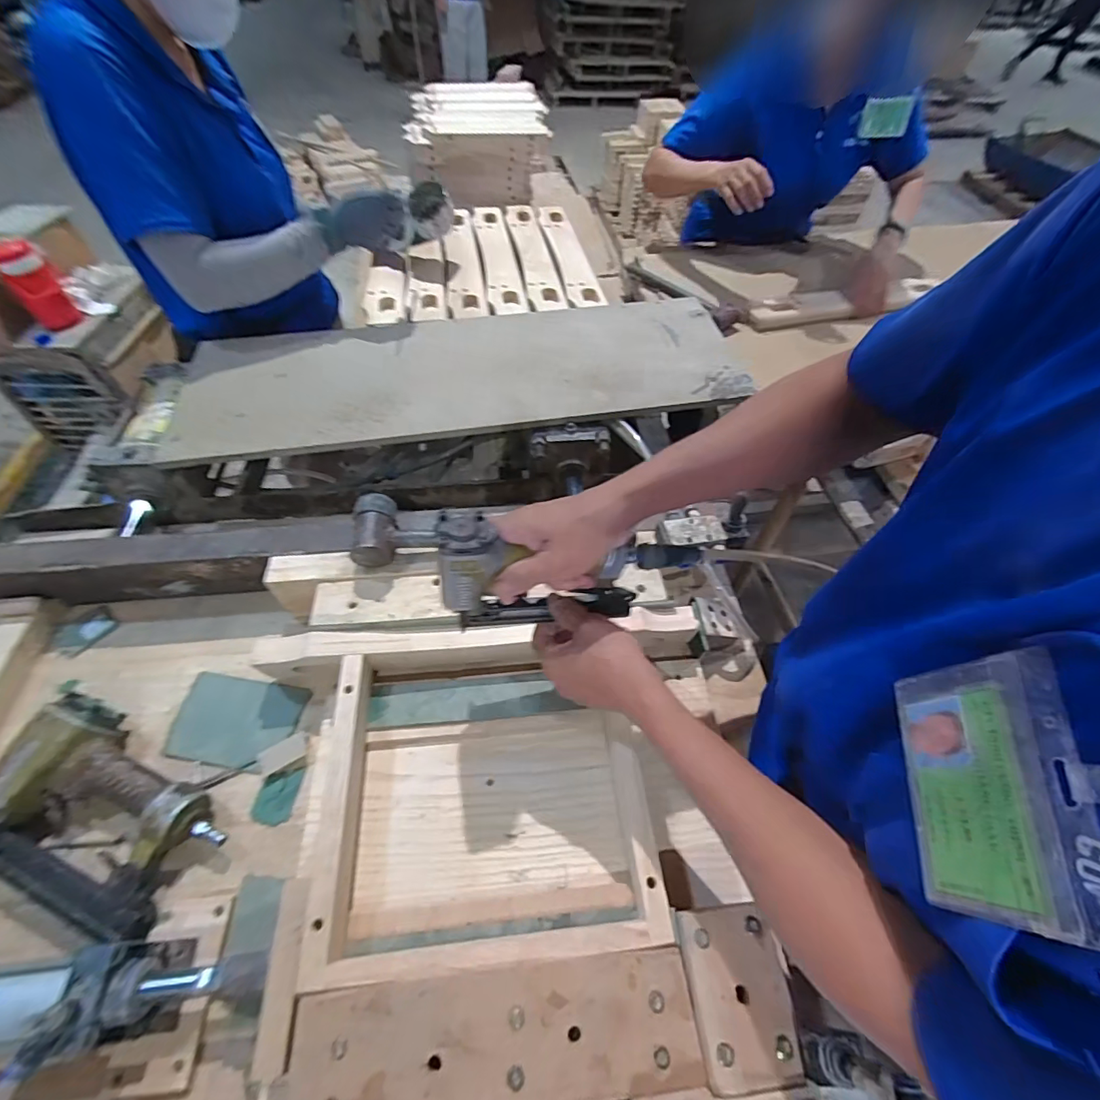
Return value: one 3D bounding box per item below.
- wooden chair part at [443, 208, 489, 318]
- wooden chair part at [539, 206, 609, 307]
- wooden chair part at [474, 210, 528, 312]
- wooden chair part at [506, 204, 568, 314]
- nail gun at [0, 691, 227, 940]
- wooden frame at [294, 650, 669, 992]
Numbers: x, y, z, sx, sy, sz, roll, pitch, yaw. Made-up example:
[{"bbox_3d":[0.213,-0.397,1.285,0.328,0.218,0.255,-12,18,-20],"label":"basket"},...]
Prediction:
[{"bbox_3d":[-0.179,-0.595,1.003,0.067,0.022,0.427,-7,54,-7],"label":"wooden chair part"},{"bbox_3d":[0.040,-0.621,1.030,0.070,0.026,0.433,-9,54,-8],"label":"wooden chair part"},{"bbox_3d":[-0.107,-0.613,1.023,0.068,0.015,0.469,-7,54,-7],"label":"wooden chair part"},{"bbox_3d":[-0.034,-0.616,1.019,0.064,0.015,0.457,-7,54,-7],"label":"wooden chair part"},{"bbox_3d":[-0.420,0.247,0.461,0.219,0.059,0.154,18,55,11],"label":"nail gun"},{"bbox_3d":[-0.054,0.226,0.483,0.306,0.072,0.279,-4,54,-4],"label":"wooden frame"}]

